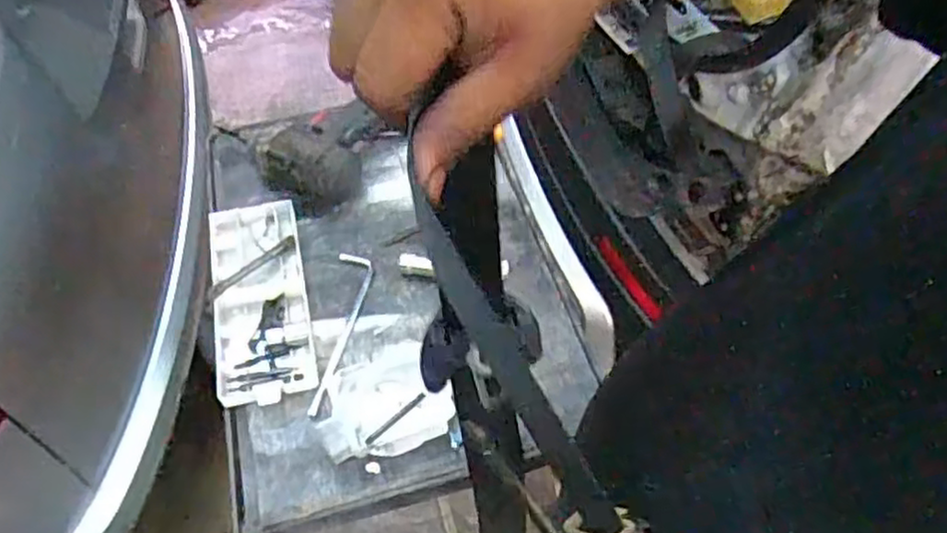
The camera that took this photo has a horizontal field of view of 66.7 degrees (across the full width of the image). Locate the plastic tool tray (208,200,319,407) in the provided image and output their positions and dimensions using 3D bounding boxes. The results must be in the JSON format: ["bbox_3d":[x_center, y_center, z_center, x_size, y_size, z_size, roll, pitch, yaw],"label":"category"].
[{"bbox_3d":[-0.207,0.033,0.701,0.089,0.032,0.232,-14,53,-7],"label":"plastic tool tray"}]

